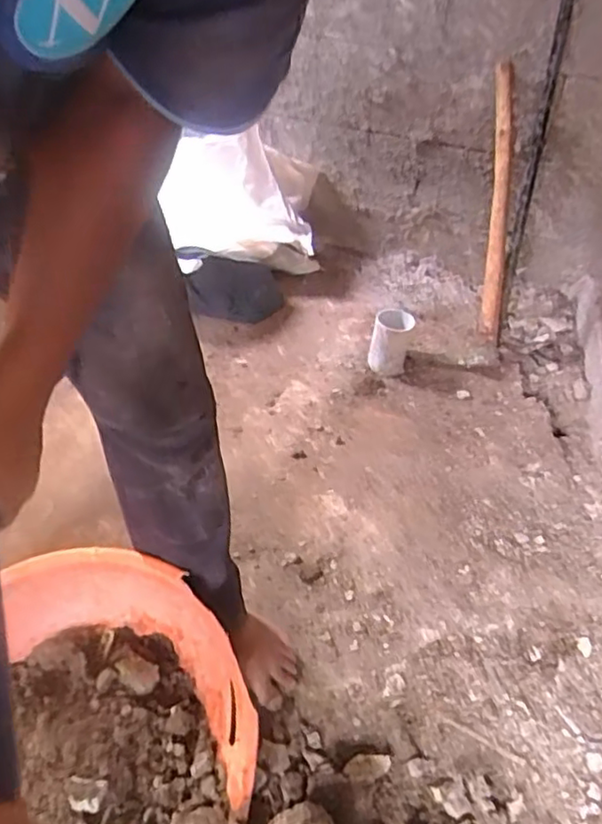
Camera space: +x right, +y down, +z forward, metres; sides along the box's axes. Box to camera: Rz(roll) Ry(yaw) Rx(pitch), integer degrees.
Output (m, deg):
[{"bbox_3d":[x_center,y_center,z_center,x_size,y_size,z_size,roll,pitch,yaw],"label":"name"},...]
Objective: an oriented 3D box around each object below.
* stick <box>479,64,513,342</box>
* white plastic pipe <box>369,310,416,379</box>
[{"bbox_3d":[0.459,-0.473,1.453,0.054,0.611,0.049,-1,9,-9],"label":"stick"},{"bbox_3d":[0.215,-0.173,1.492,0.095,0.121,0.086,10,42,4],"label":"white plastic pipe"}]

